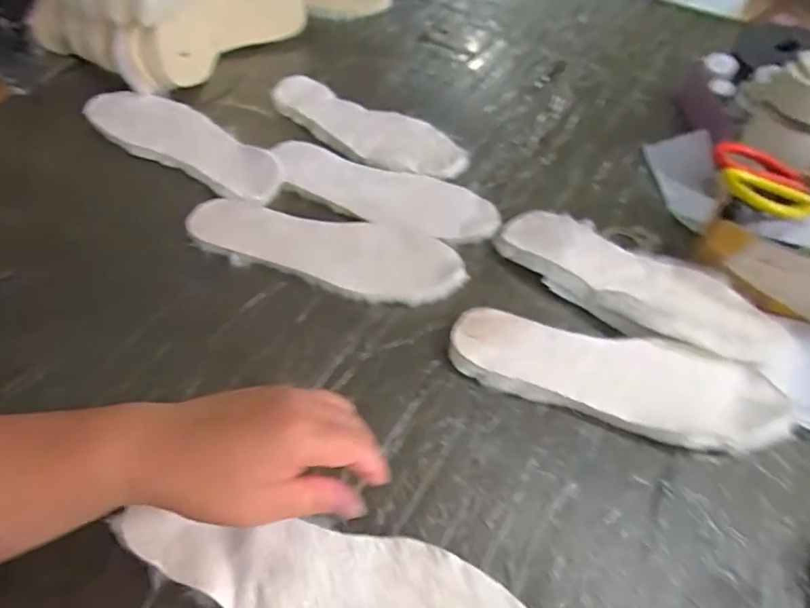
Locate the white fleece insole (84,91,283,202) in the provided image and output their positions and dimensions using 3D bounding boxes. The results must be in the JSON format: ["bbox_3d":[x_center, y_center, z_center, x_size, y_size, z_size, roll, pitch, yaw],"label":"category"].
[{"bbox_3d":[-0.250,-0.192,0.615,0.255,0.019,0.095,24,59,13],"label":"white fleece insole"}]

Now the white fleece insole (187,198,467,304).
[{"bbox_3d":[-0.079,-0.059,0.534,0.273,0.015,0.095,9,52,4],"label":"white fleece insole"}]

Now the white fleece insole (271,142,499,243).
[{"bbox_3d":[-0.027,-0.128,0.591,0.262,0.014,0.084,17,53,10],"label":"white fleece insole"}]

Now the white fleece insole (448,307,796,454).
[{"bbox_3d":[0.177,0.060,0.456,0.272,0.021,0.089,17,53,10],"label":"white fleece insole"}]

